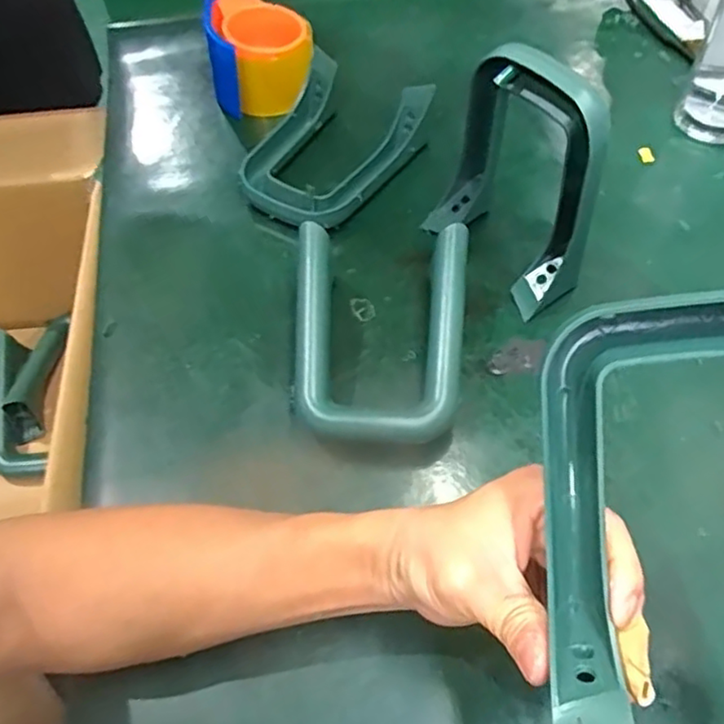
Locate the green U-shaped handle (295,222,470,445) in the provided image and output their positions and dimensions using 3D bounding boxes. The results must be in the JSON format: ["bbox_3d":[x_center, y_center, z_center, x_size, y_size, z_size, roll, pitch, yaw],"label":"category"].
[{"bbox_3d":[0.011,-0.022,0.431,0.116,0.027,0.153,2,69,4],"label":"green U-shaped handle"}]

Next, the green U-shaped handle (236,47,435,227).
[{"bbox_3d":[-0.032,-0.191,0.566,0.121,0.055,0.161,30,63,21],"label":"green U-shaped handle"}]

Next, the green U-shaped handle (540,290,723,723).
[{"bbox_3d":[0.134,0.054,0.240,0.123,0.036,0.162,0,77,17],"label":"green U-shaped handle"}]

